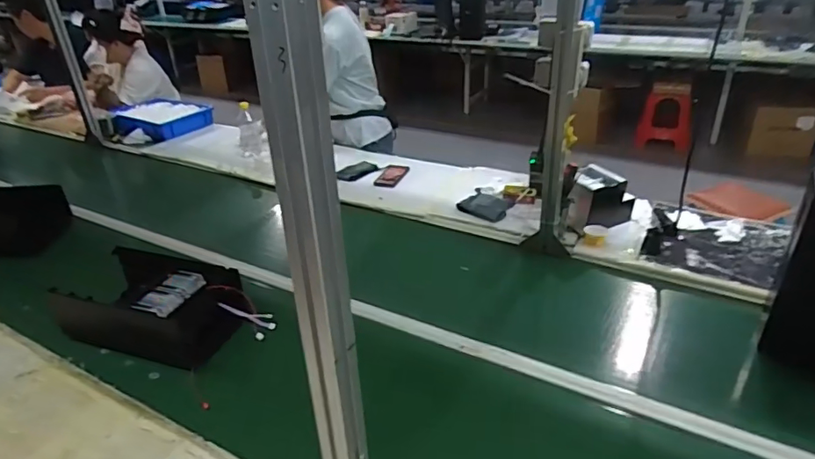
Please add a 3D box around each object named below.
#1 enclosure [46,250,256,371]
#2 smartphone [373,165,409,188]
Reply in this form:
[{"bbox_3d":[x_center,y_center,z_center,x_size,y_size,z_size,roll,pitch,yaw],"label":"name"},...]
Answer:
[{"bbox_3d":[-0.547,0.165,1.184,0.345,0.120,0.241,5,31,16],"label":"enclosure"},{"bbox_3d":[-0.052,-0.187,1.833,0.083,0.007,0.175,7,32,18],"label":"smartphone"}]

